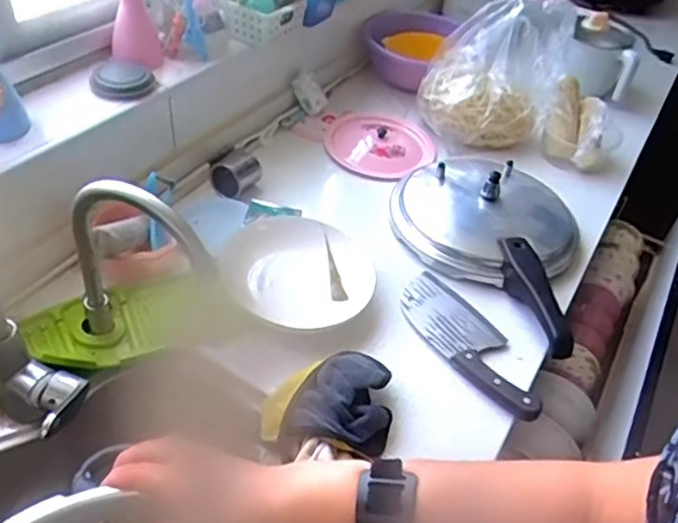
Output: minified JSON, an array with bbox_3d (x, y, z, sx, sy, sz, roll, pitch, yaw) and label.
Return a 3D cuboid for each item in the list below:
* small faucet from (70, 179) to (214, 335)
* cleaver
[{"bbox_3d":[-0.201,0.017,0.614,0.163,0.234,0.023,24,46,16],"label":"small faucet"},{"bbox_3d":[0.164,0.097,0.764,0.095,0.023,0.239,-21,51,-27],"label":"cleaver"}]

